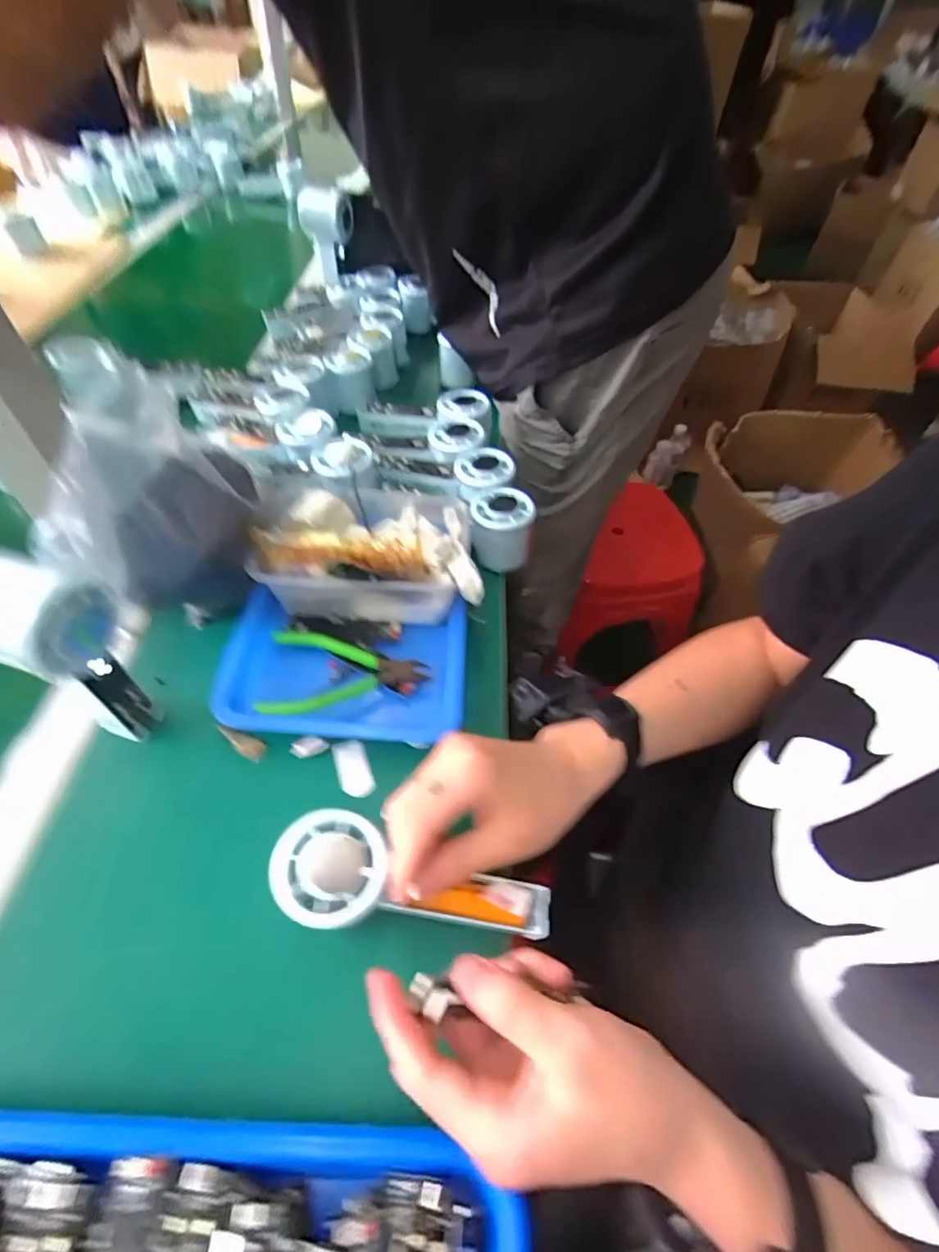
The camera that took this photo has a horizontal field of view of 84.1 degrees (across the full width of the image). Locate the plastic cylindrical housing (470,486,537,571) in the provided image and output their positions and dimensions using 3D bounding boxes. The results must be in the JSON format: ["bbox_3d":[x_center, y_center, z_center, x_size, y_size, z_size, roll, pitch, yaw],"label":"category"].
[{"bbox_3d":[0.029,-0.092,0.486,0.055,0.055,0.055,2,52,-2],"label":"plastic cylindrical housing"}]

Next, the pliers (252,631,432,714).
[{"bbox_3d":[-0.096,0.040,0.390,0.121,0.019,0.074,6,52,1],"label":"pliers"}]

